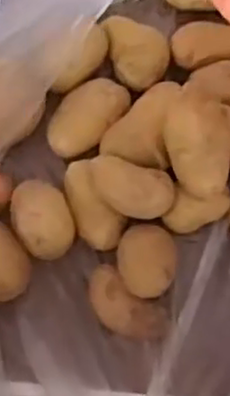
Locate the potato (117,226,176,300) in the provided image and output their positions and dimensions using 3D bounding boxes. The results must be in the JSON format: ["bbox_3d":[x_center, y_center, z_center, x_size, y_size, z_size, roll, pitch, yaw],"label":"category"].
[{"bbox_3d":[0.025,0.051,0.556,0.044,0.033,0.055,-1,76,0],"label":"potato"}]

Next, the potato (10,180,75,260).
[{"bbox_3d":[-0.058,0.018,0.569,0.044,0.033,0.064,-27,78,-6],"label":"potato"}]

